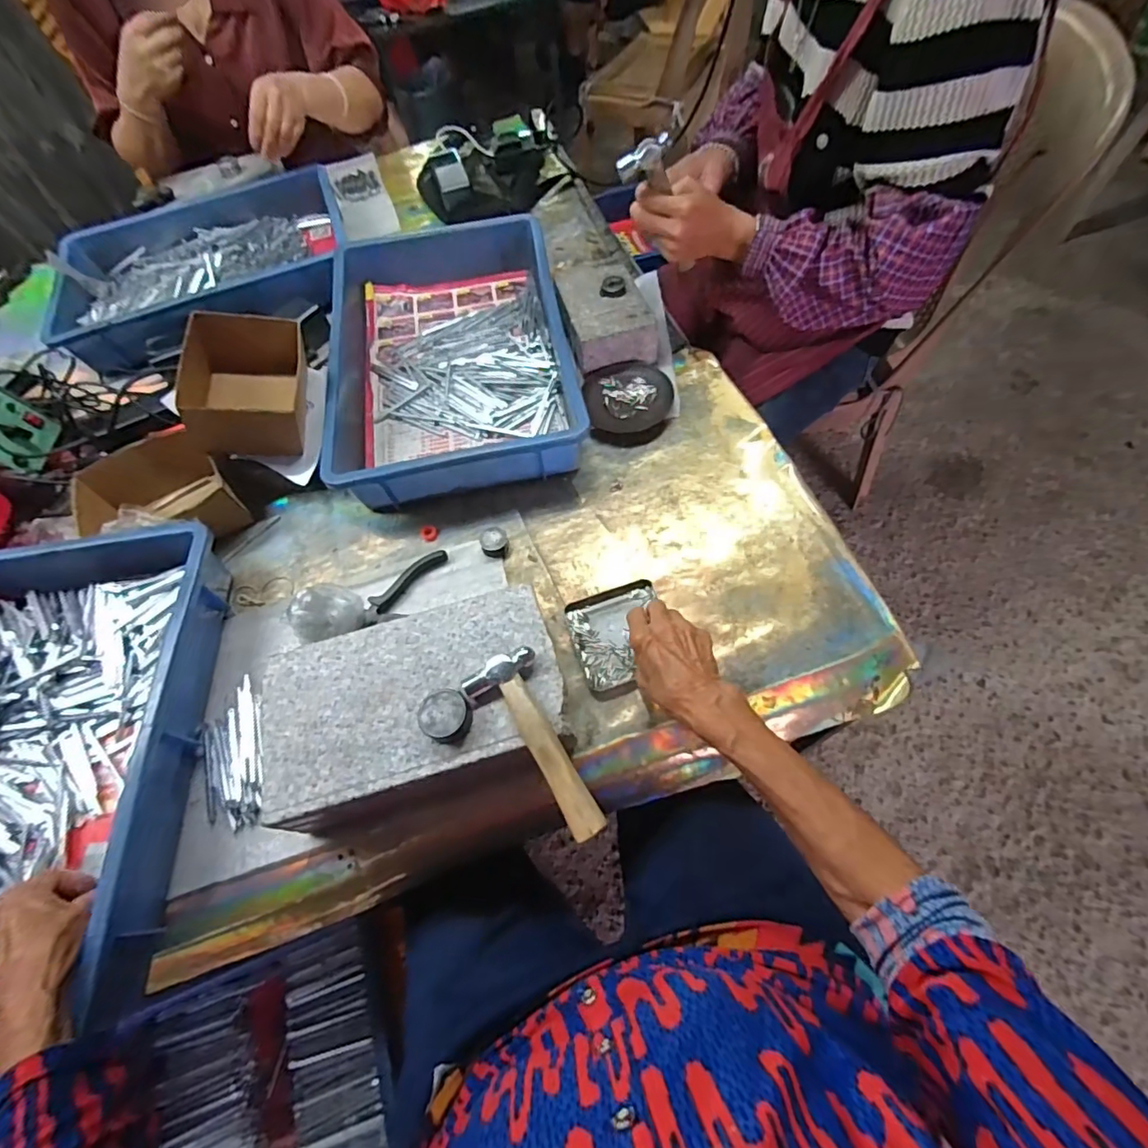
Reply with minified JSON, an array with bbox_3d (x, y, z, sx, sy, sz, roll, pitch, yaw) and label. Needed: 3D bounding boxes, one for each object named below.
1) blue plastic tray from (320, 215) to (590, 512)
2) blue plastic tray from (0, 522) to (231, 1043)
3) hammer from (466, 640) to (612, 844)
[{"bbox_3d":[-0.159,-0.301,0.699,0.284,0.072,0.462,-11,61,0],"label":"blue plastic tray"},{"bbox_3d":[-0.518,0.170,0.495,0.332,0.093,0.445,-7,60,-1],"label":"blue plastic tray"},{"bbox_3d":[-0.026,0.127,0.405,0.056,0.018,0.146,-30,63,-11],"label":"hammer"}]

